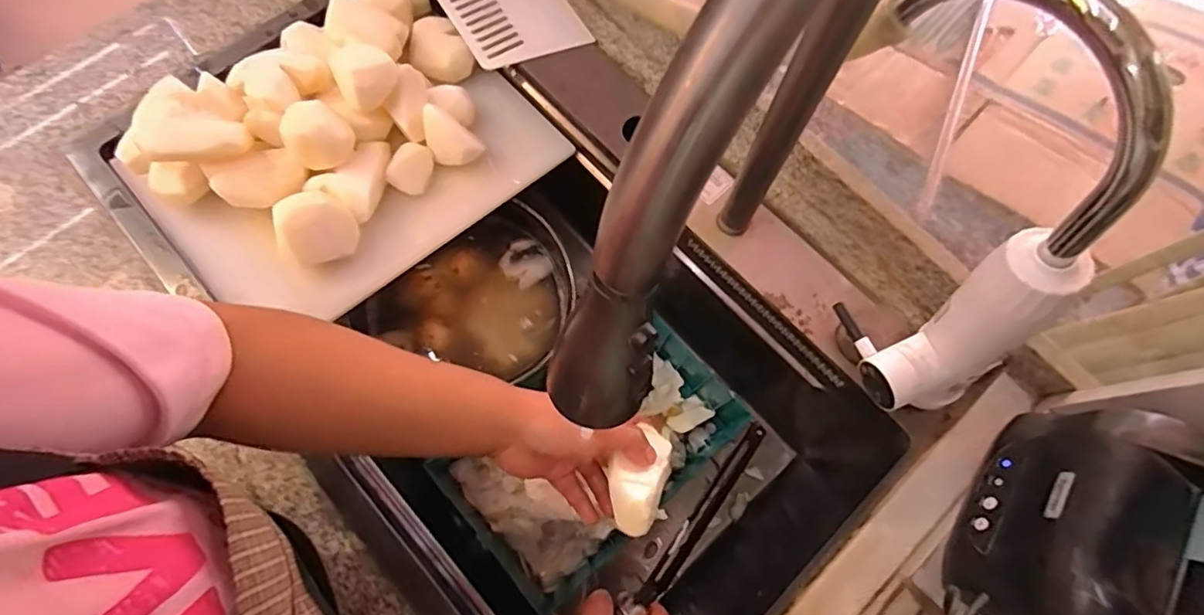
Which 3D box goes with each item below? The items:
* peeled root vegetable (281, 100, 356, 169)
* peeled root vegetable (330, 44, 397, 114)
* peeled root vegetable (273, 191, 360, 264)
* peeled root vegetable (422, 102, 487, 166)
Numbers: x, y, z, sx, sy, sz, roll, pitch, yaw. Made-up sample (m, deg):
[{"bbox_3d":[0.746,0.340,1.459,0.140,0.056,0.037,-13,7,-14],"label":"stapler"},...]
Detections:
[{"bbox_3d":[-0.266,-0.163,0.533,0.057,0.040,0.054,-37,77,-13],"label":"peeled root vegetable"},{"bbox_3d":[-0.228,-0.224,0.554,0.056,0.038,0.056,-31,76,-11],"label":"peeled root vegetable"},{"bbox_3d":[-0.263,-0.071,0.530,0.068,0.056,0.056,-25,75,-10],"label":"peeled root vegetable"},{"bbox_3d":[-0.157,-0.170,0.590,0.062,0.041,0.041,28,73,7],"label":"peeled root vegetable"}]

